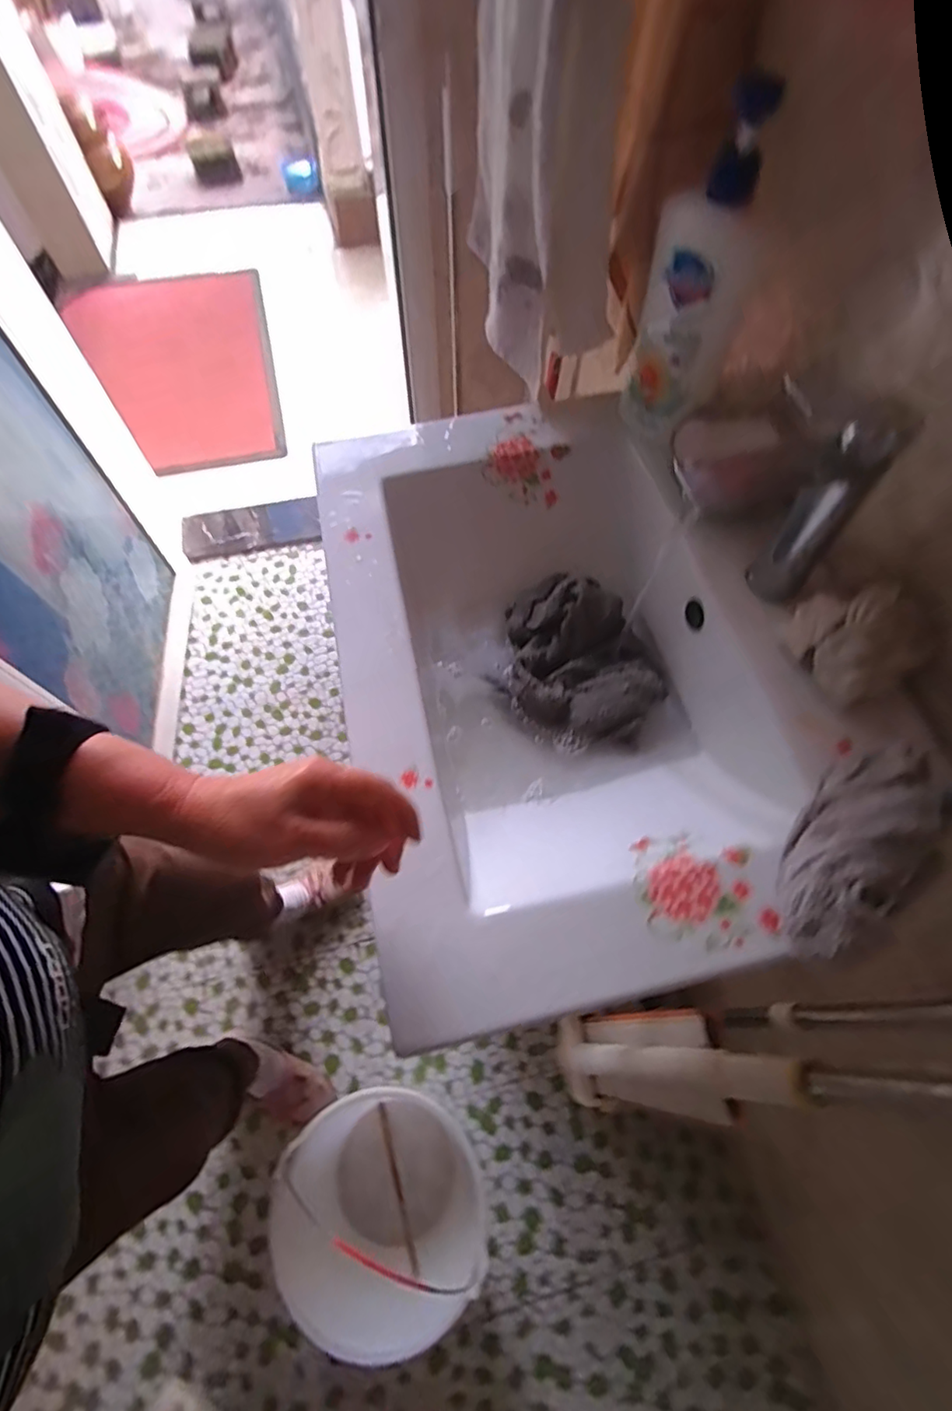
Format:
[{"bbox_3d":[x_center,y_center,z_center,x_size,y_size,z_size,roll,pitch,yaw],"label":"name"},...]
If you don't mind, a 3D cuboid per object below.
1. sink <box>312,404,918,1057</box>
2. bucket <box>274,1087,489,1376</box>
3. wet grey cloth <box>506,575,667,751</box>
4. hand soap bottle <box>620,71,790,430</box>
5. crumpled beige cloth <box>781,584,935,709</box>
[{"bbox_3d":[0.076,-0.044,0.541,0.396,0.129,0.579,-11,64,-6],"label":"sink"},{"bbox_3d":[-0.145,0.770,0.874,0.273,0.233,0.292,0,63,0],"label":"bucket"},{"bbox_3d":[0.113,-0.053,0.581,0.148,0.049,0.185,-2,64,-1],"label":"wet grey cloth"},{"bbox_3d":[0.191,-0.364,0.493,0.047,0.252,0.097,-26,67,-13],"label":"hand soap bottle"},{"bbox_3d":[0.310,-0.055,0.440,0.084,0.056,0.090,-16,65,-8],"label":"crumpled beige cloth"}]

